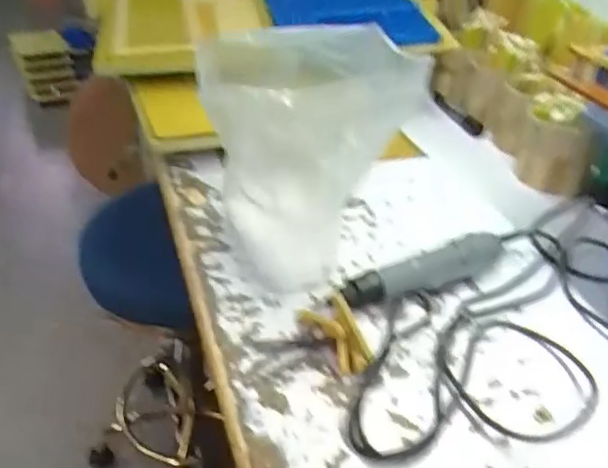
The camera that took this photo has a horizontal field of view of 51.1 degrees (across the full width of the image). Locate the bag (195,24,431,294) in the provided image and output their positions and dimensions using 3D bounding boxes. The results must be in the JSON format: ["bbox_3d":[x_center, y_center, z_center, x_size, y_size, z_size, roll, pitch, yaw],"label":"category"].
[{"bbox_3d":[-0.001,-0.101,0.645,0.154,0.235,0.205,-10,37,-19],"label":"bag"}]

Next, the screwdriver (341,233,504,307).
[{"bbox_3d":[0.126,0.035,0.635,0.191,0.033,0.030,-14,38,-24],"label":"screwdriver"}]

